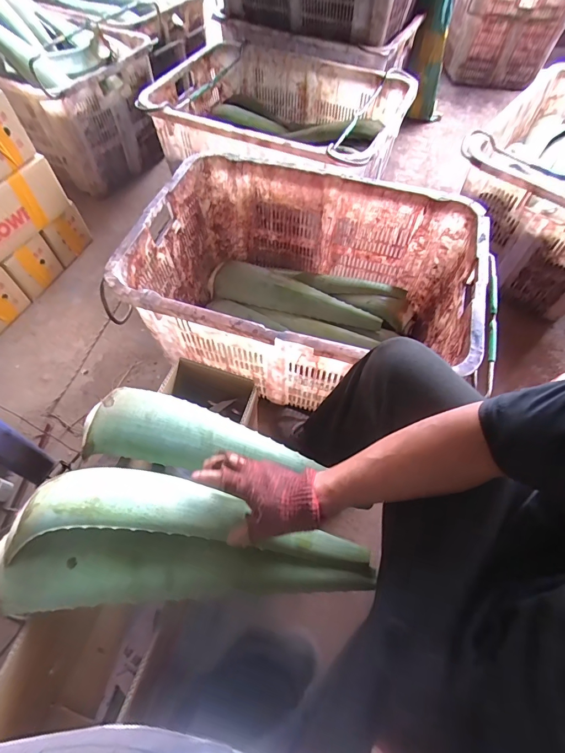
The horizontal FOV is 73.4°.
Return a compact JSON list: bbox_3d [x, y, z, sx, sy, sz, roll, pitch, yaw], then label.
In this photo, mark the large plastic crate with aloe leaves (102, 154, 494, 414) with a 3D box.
[{"bbox_3d":[0.063,-0.199,0.864,0.685,0.316,0.517,10,61,6],"label":"large plastic crate with aloe leaves"}]

